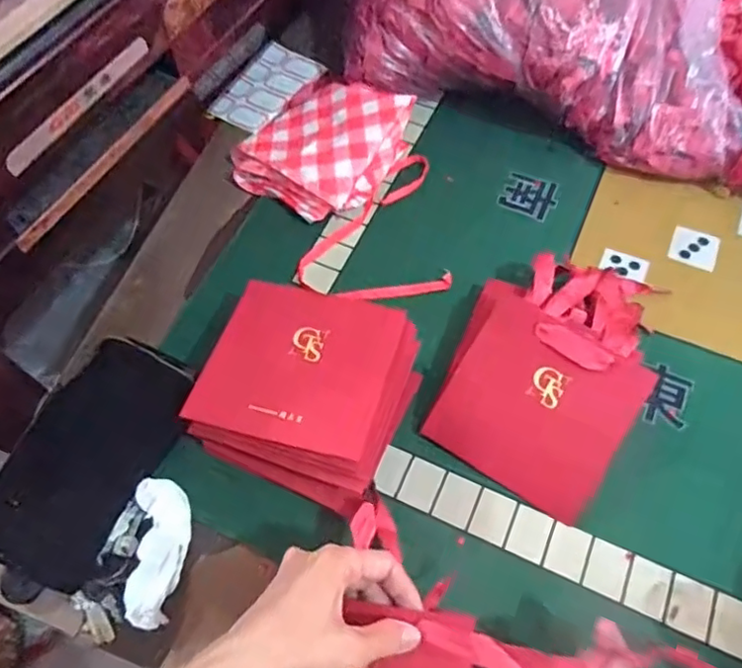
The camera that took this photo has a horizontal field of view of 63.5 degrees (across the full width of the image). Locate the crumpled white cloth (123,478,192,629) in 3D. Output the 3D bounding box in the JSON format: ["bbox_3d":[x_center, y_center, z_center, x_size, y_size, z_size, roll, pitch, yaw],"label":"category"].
[{"bbox_3d":[-0.164,0.168,0.463,0.037,0.028,0.104,0,62,1],"label":"crumpled white cloth"}]

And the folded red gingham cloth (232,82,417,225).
[{"bbox_3d":[-0.051,-0.205,0.638,0.147,0.058,0.153,29,66,15],"label":"folded red gingham cloth"}]

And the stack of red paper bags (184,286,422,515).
[{"bbox_3d":[-0.050,0.041,0.498,0.152,0.072,0.164,21,64,12],"label":"stack of red paper bags"}]

